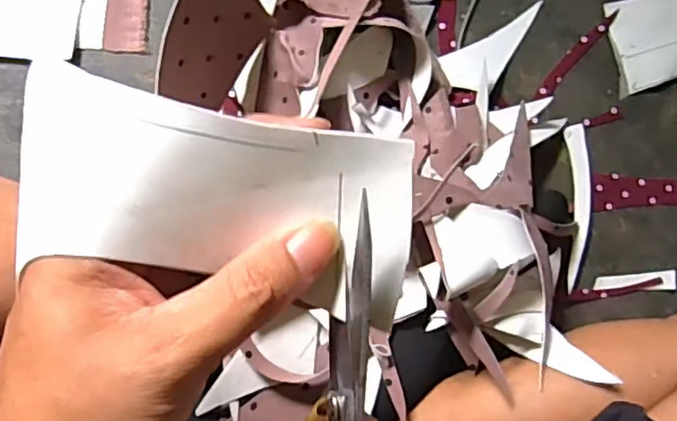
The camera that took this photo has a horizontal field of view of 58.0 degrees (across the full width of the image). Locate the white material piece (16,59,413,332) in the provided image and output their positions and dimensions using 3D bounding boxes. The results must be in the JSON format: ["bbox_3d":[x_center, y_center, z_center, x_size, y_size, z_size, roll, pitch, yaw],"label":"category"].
[{"bbox_3d":[-0.039,-0.003,0.200,0.131,0.032,0.060,10,87,-10],"label":"white material piece"}]

